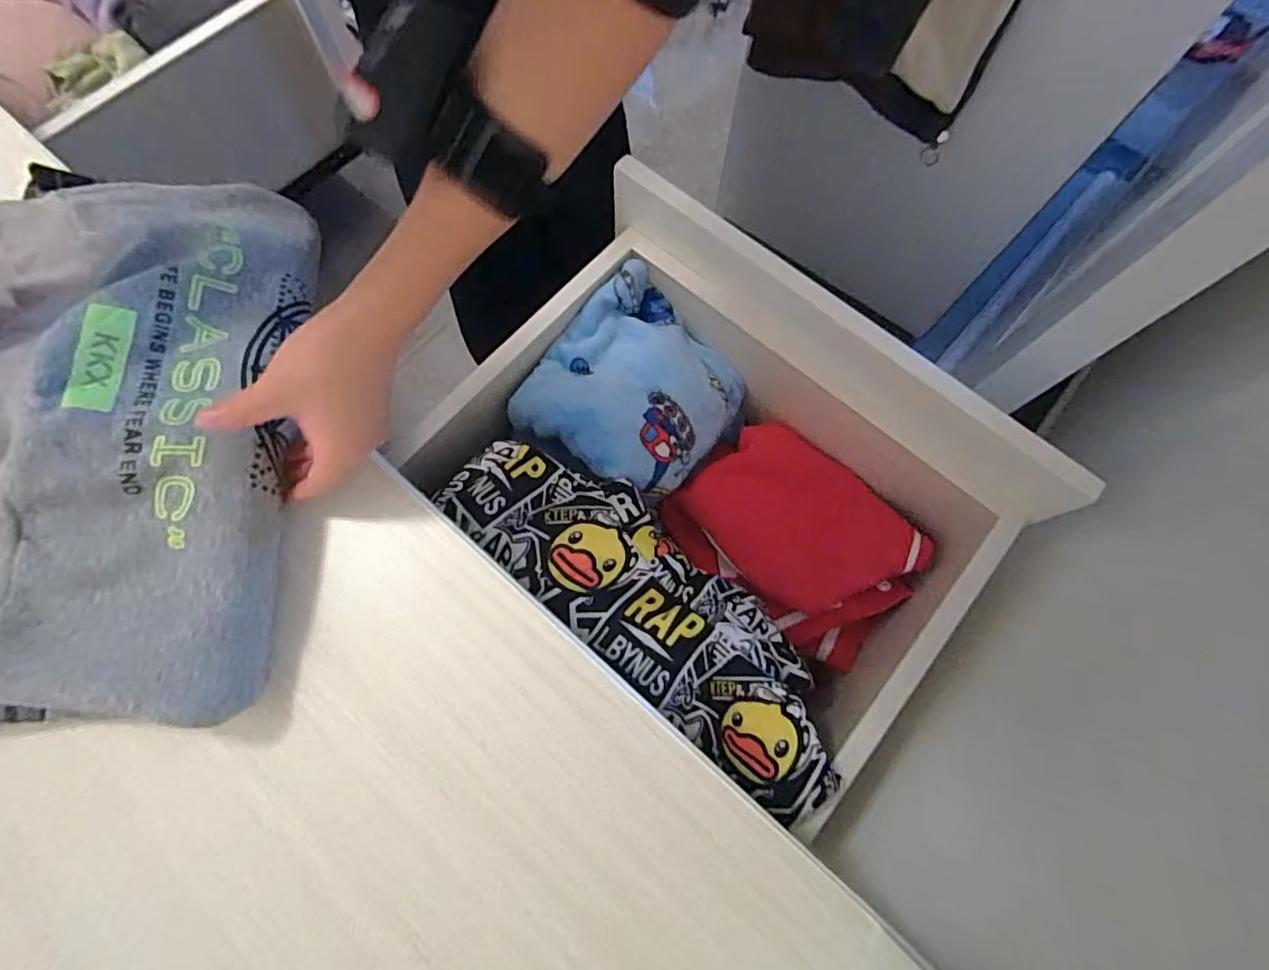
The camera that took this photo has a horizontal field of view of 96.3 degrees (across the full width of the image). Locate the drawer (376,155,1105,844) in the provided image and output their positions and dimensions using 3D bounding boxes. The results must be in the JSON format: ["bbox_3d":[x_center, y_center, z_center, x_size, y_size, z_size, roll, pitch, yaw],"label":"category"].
[{"bbox_3d":[0.070,-0.004,0.520,0.450,0.167,0.338,40,75,10],"label":"drawer"}]

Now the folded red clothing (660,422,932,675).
[{"bbox_3d":[0.162,0.044,0.572,0.228,0.050,0.170,39,75,10],"label":"folded red clothing"}]

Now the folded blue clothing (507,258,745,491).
[{"bbox_3d":[0.002,-0.090,0.577,0.182,0.100,0.199,37,75,10],"label":"folded blue clothing"}]

